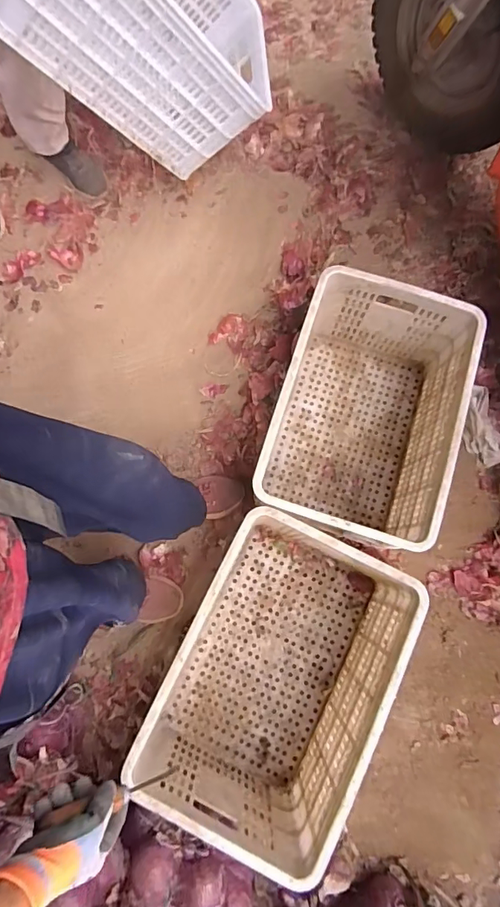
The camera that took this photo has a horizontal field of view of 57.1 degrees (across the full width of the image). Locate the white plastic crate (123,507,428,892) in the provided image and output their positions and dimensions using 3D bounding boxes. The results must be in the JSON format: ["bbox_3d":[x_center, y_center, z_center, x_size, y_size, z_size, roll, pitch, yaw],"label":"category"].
[{"bbox_3d":[0.053,0.423,0.923,0.355,0.290,0.522,25,79,4],"label":"white plastic crate"}]

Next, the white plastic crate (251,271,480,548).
[{"bbox_3d":[0.248,-0.079,1.037,0.349,0.273,0.522,19,78,3],"label":"white plastic crate"}]

